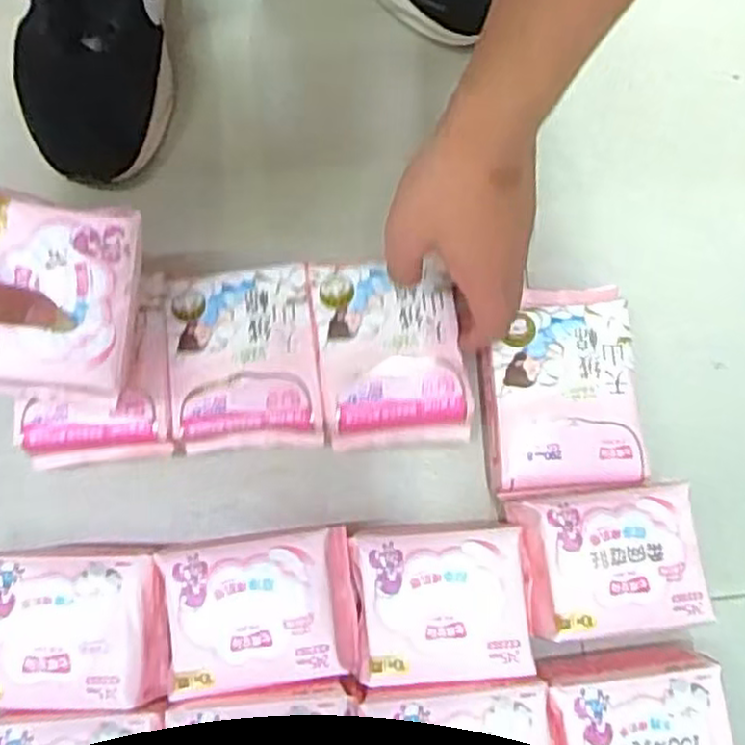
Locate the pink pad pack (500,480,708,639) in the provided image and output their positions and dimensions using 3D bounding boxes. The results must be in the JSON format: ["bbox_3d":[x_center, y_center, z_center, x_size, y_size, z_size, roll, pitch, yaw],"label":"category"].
[{"bbox_3d":[0.144,0.116,0.456,0.104,0.046,0.084,-5,77,-3],"label":"pink pad pack"}]

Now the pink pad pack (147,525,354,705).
[{"bbox_3d":[-0.066,0.138,0.437,0.105,0.037,0.082,-5,77,-3],"label":"pink pad pack"}]

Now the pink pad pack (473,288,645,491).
[{"bbox_3d":[0.124,0.011,0.509,0.094,0.051,0.134,-3,77,-2],"label":"pink pad pack"}]

